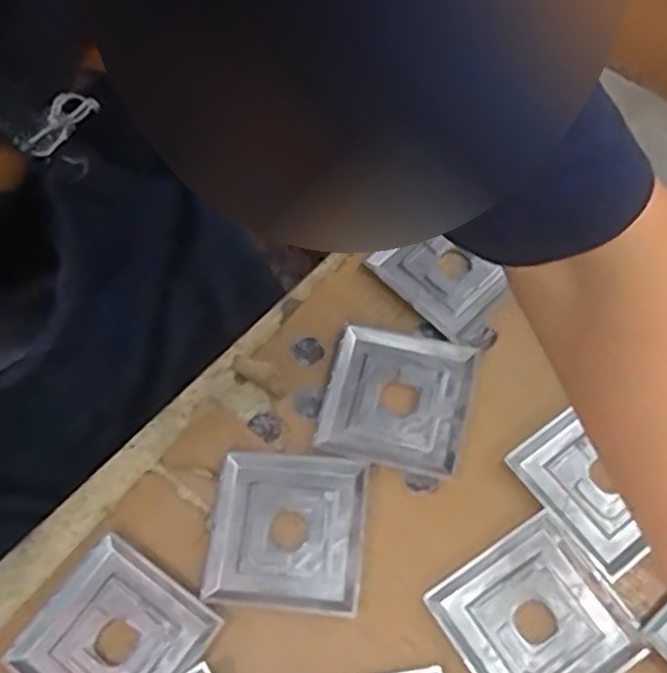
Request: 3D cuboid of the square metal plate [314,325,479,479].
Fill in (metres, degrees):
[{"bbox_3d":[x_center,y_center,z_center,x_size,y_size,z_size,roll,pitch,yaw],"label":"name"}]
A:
[{"bbox_3d":[0.041,0.039,0.482,0.088,0.004,0.090,12,65,9],"label":"square metal plate"}]

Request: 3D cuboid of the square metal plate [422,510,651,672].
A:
[{"bbox_3d":[0.111,0.158,0.421,0.089,0.007,0.089,-31,66,-11],"label":"square metal plate"}]

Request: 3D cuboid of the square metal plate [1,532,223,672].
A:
[{"bbox_3d":[-0.125,0.171,0.424,0.086,0.006,0.089,33,70,18],"label":"square metal plate"}]

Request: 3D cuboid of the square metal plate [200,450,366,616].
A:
[{"bbox_3d":[-0.028,0.114,0.449,0.088,0.005,0.090,3,64,5],"label":"square metal plate"}]

